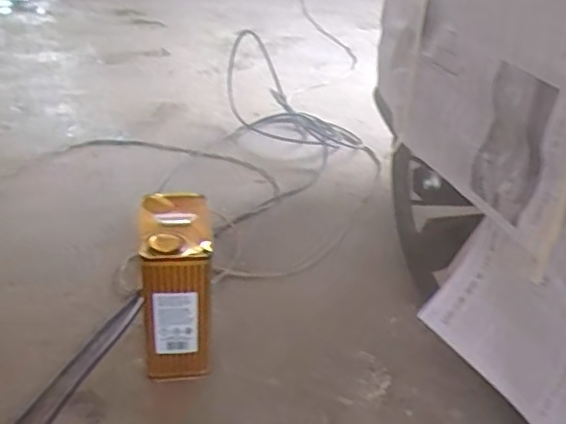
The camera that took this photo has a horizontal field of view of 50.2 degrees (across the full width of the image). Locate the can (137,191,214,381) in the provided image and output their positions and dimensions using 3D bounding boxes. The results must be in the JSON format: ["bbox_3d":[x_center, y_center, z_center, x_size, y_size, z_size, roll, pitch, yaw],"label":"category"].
[{"bbox_3d":[-0.165,0.117,0.930,0.098,0.239,0.155,-4,32,-13],"label":"can"}]

